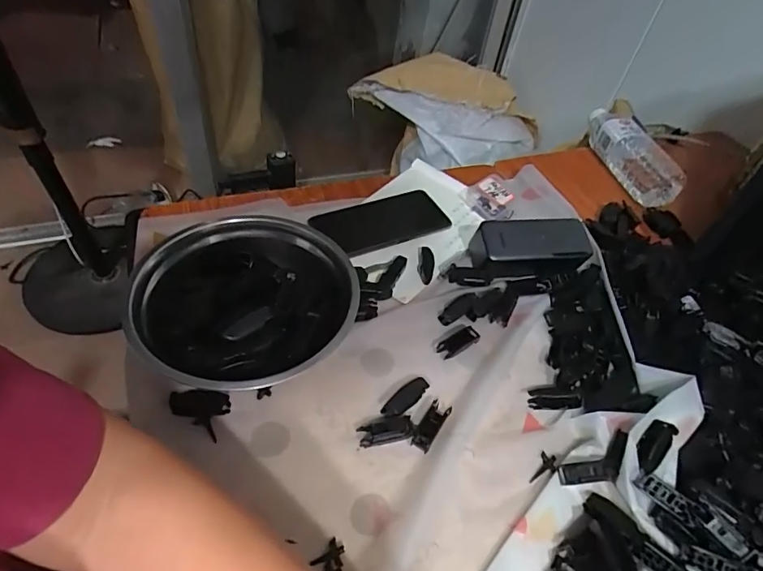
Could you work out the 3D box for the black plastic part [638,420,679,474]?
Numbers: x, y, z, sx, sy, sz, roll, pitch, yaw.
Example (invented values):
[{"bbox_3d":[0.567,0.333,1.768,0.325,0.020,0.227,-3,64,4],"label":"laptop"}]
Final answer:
[{"bbox_3d":[0.231,0.136,0.397,0.021,0.010,0.049,31,72,23],"label":"black plastic part"}]

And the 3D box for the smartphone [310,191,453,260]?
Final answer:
[{"bbox_3d":[0.002,-0.080,0.590,0.163,0.014,0.082,-15,52,-20],"label":"smartphone"}]

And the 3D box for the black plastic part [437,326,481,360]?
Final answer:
[{"bbox_3d":[0.079,0.060,0.488,0.045,0.014,0.018,-23,55,-25],"label":"black plastic part"}]

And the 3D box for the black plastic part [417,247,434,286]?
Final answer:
[{"bbox_3d":[0.052,-0.026,0.545,0.019,0.010,0.053,7,48,-1],"label":"black plastic part"}]

